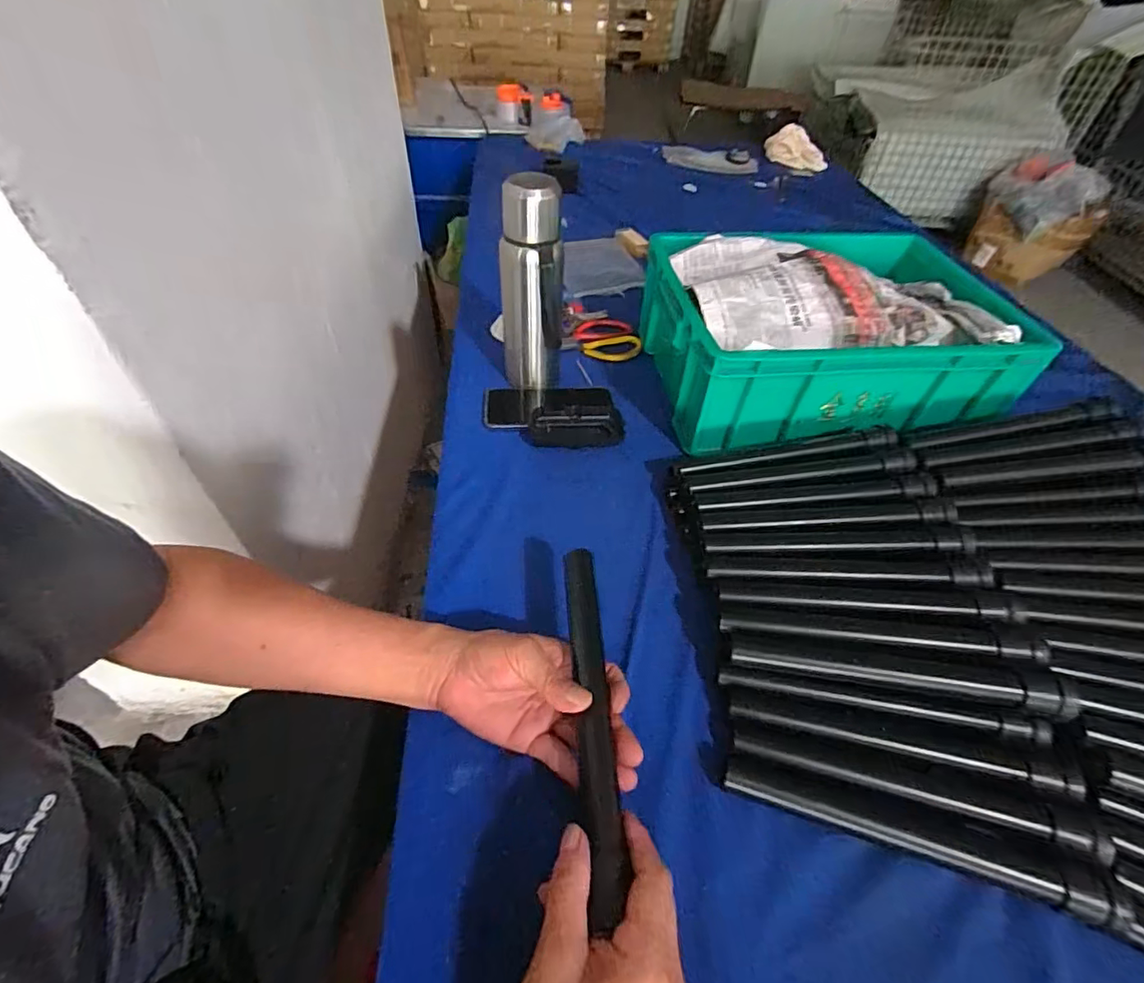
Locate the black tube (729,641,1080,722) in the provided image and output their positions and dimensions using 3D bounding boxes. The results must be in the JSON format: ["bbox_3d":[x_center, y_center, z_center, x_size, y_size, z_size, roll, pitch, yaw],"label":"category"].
[{"bbox_3d":[0.249,0.142,0.412,0.239,0.041,0.030,11,48,6],"label":"black tube"}]

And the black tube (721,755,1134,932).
[{"bbox_3d":[0.229,0.232,0.359,0.241,0.023,0.033,15,48,10],"label":"black tube"}]

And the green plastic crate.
[{"bbox_3d":[0.325,-0.202,0.685,0.418,0.154,0.304,-3,47,-7],"label":"green plastic crate"}]

